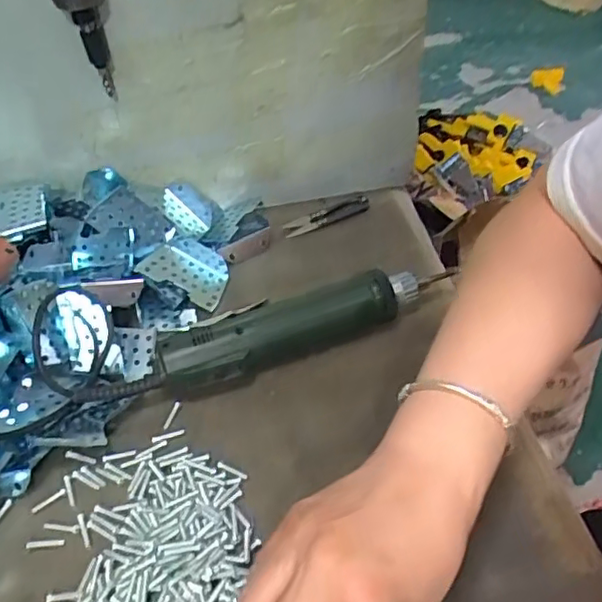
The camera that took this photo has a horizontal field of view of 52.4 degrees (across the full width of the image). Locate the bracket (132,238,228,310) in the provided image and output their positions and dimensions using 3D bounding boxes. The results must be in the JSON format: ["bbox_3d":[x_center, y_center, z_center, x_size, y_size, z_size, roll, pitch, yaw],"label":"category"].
[{"bbox_3d":[-0.097,-0.027,0.537,0.072,0.010,0.059,30,46,0],"label":"bracket"}]

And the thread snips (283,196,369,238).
[{"bbox_3d":[0.026,-0.084,0.612,0.093,0.009,0.018,-22,45,-16],"label":"thread snips"}]

